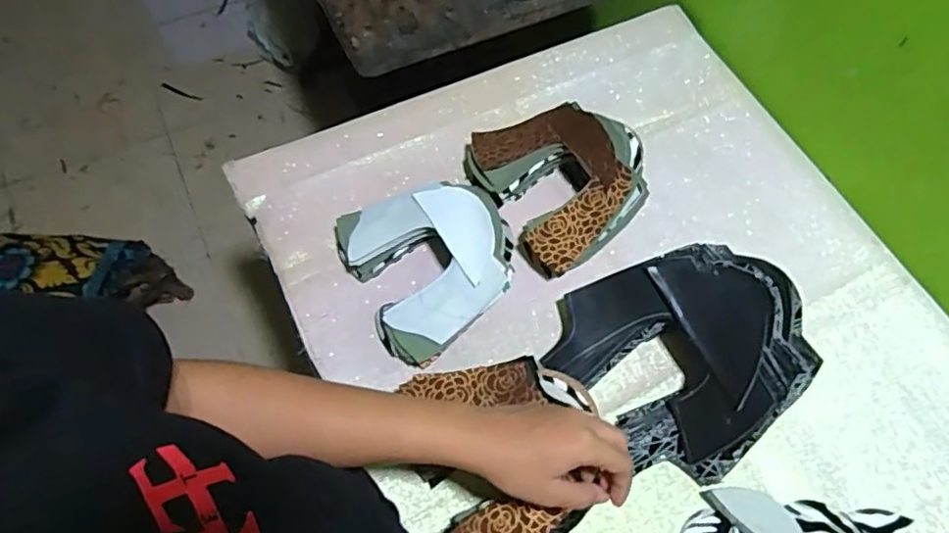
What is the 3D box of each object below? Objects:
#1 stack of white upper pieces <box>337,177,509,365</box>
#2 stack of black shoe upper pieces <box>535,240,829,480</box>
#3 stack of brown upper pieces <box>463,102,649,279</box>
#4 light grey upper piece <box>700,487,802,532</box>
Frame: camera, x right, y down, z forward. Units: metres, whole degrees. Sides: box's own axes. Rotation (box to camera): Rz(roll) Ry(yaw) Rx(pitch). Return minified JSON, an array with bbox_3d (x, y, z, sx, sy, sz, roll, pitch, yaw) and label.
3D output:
[{"bbox_3d":[-0.037,-0.010,0.604,0.162,0.073,0.165,-26,67,-13],"label":"stack of white upper pieces"},{"bbox_3d":[0.195,0.074,0.559,0.217,0.093,0.203,-30,68,-15],"label":"stack of black shoe upper pieces"},{"bbox_3d":[0.094,-0.103,0.647,0.160,0.084,0.180,-29,68,-15],"label":"stack of brown upper pieces"},{"bbox_3d":[0.256,0.225,0.534,0.103,0.013,0.043,42,70,17],"label":"light grey upper piece"}]

